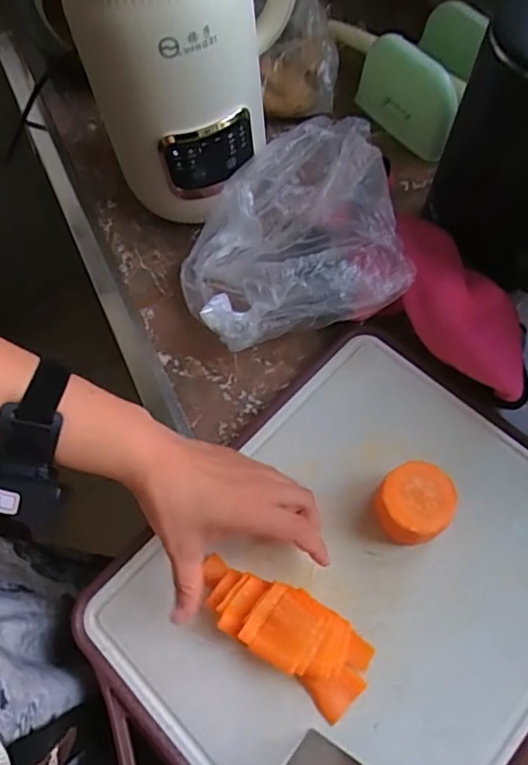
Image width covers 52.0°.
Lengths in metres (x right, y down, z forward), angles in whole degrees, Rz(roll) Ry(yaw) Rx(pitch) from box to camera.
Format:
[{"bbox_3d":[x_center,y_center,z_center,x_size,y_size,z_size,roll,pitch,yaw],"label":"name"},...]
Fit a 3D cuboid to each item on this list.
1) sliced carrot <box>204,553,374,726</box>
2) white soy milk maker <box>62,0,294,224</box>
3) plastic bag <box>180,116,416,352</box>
[{"bbox_3d":[0.014,0.175,0.394,0.135,0.031,0.055,35,72,17],"label":"sliced carrot"},{"bbox_3d":[-0.061,-0.284,0.454,0.163,0.253,0.147,1,66,4],"label":"white soy milk maker"},{"bbox_3d":[0.018,-0.138,0.514,0.194,0.107,0.208,-12,66,-2],"label":"plastic bag"}]

